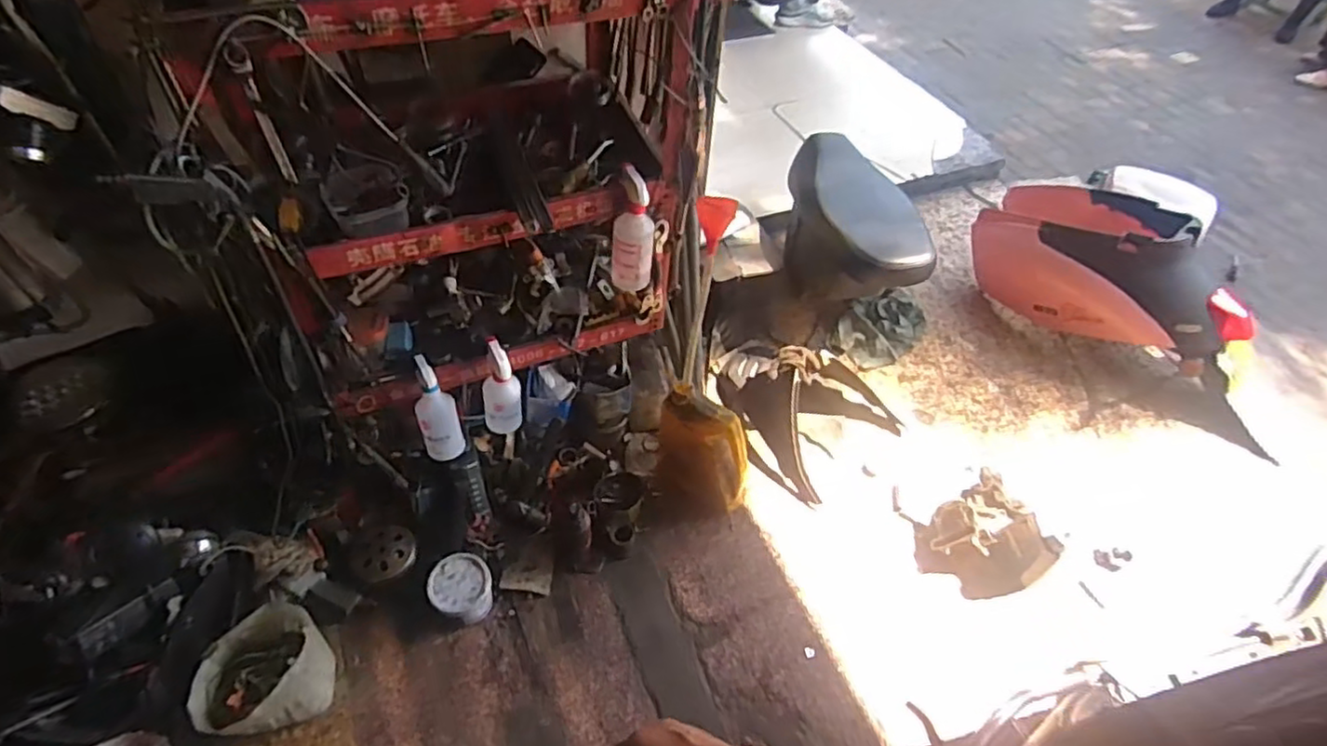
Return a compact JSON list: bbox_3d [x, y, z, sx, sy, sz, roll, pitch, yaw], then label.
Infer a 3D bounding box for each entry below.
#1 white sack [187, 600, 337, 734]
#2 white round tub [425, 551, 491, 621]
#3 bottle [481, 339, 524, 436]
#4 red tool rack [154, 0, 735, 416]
[{"bbox_3d":[-0.700,0.547,1.207,0.168,0.162,0.216,17,51,10],"label":"white sack"},{"bbox_3d":[-0.410,0.440,1.368,0.119,0.093,0.123,2,50,-2],"label":"white round tub"},{"bbox_3d":[-0.323,0.026,1.328,0.074,0.191,0.093,-10,52,-12],"label":"bottle"},{"bbox_3d":[-0.316,-0.358,1.175,0.714,0.671,0.424,-17,53,-17],"label":"red tool rack"}]

